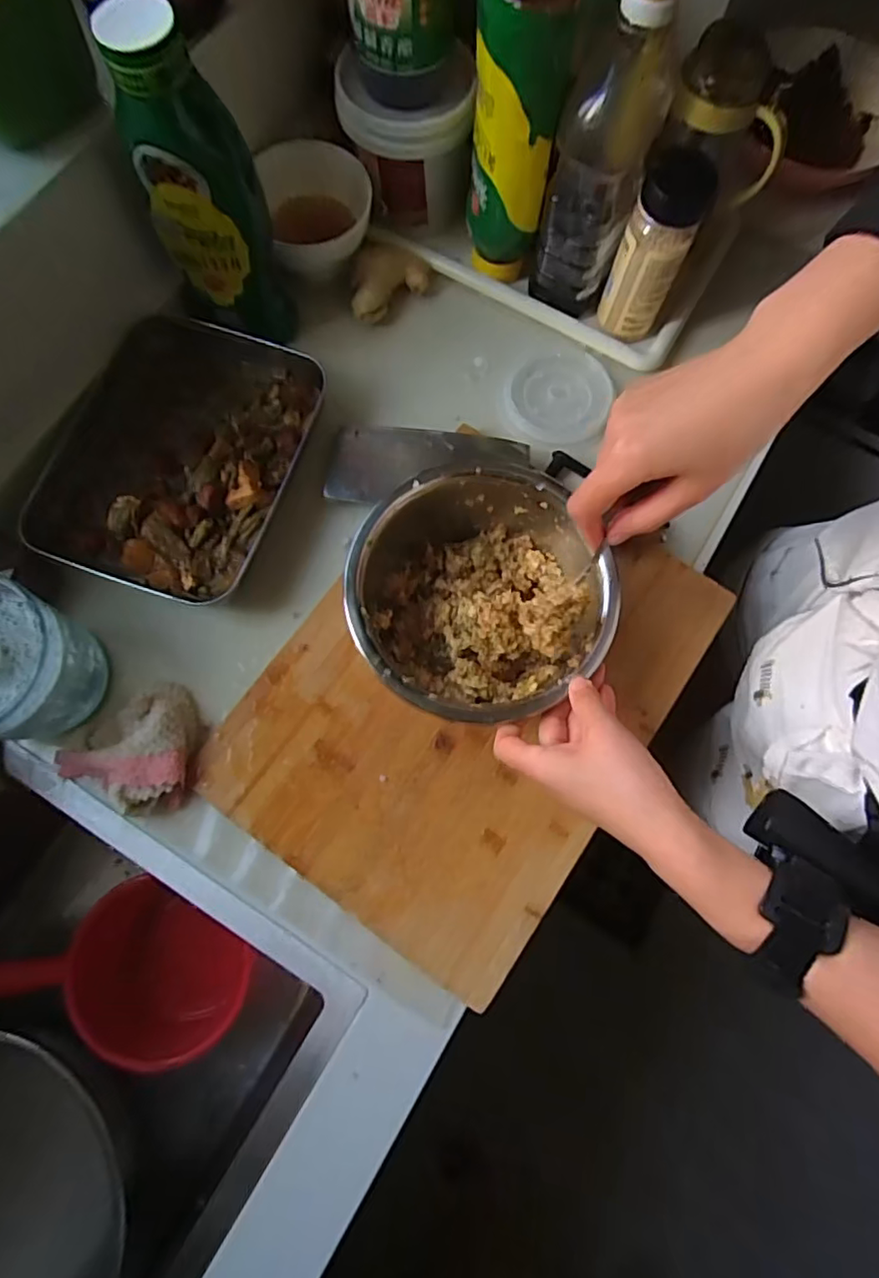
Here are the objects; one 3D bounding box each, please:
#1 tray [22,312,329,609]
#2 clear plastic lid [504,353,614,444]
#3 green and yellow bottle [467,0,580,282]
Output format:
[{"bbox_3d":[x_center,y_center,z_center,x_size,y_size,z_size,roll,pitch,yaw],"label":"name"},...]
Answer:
[{"bbox_3d":[-0.235,-0.164,0.534,0.194,0.043,0.258,16,76,3],"label":"tray"},{"bbox_3d":[0.116,-0.239,0.577,0.100,0.007,0.097,-3,75,11],"label":"clear plastic lid"},{"bbox_3d":[0.059,-0.414,0.501,0.068,0.252,0.072,6,76,0],"label":"green and yellow bottle"}]

